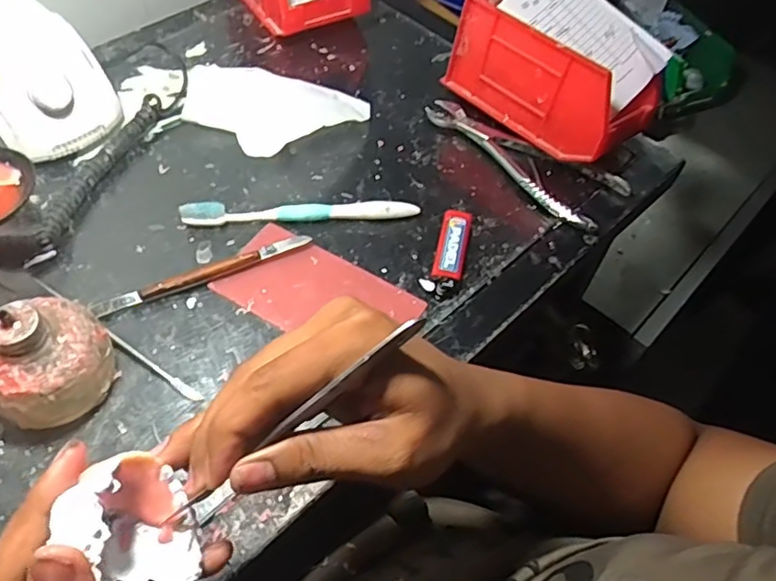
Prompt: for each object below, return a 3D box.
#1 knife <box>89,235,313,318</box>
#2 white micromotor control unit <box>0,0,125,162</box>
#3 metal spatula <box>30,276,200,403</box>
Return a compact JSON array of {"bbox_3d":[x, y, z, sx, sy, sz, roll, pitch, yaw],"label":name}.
[{"bbox_3d":[-0.133,-0.012,0.446,0.159,0.014,0.017,-19,59,-17],"label":"knife"},{"bbox_3d":[-0.304,-0.176,0.509,0.107,0.077,0.137,-38,66,-27],"label":"white micromotor control unit"},{"bbox_3d":[-0.189,0.032,0.415,0.151,0.008,0.007,30,58,15],"label":"metal spatula"}]

